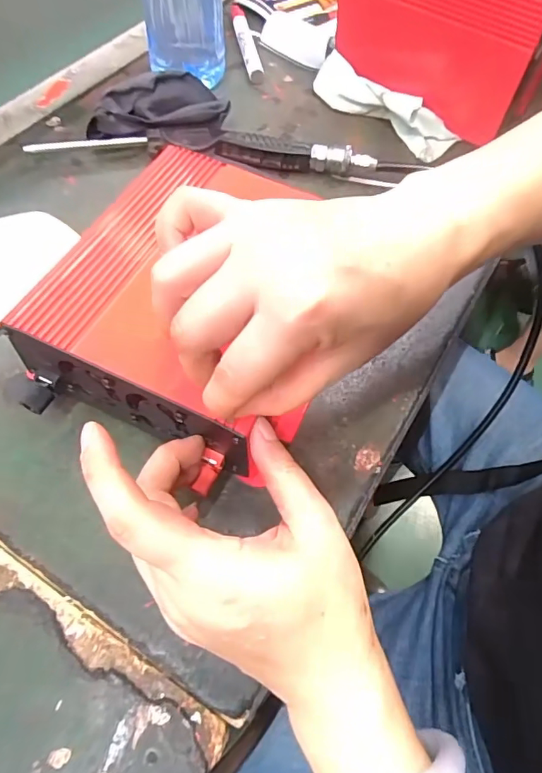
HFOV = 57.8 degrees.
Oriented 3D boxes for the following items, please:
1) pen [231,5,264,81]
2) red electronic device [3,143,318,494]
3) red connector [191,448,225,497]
[{"bbox_3d":[-0.027,-0.369,0.520,0.018,0.015,0.145,-8,61,-9],"label":"pen"},{"bbox_3d":[-0.040,-0.053,0.285,0.147,0.042,0.186,23,63,11],"label":"red electronic device"},{"bbox_3d":[-0.033,0.045,0.257,0.010,0.007,0.023,20,69,10],"label":"red connector"}]

